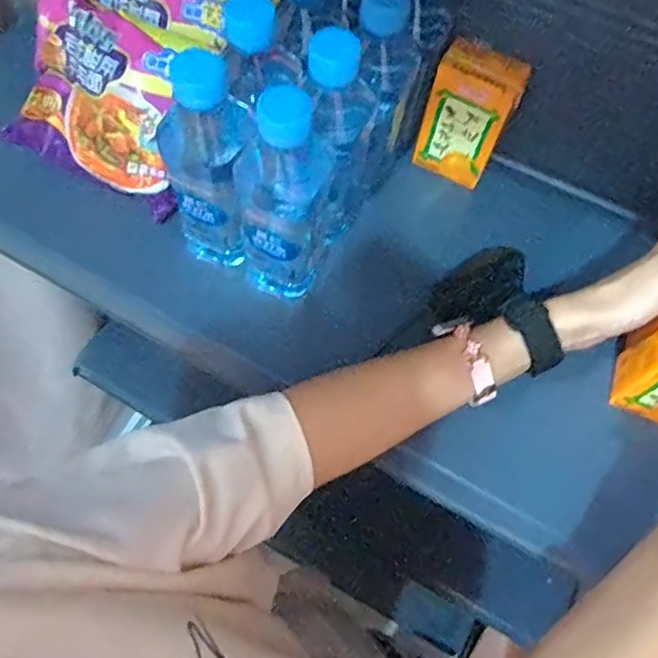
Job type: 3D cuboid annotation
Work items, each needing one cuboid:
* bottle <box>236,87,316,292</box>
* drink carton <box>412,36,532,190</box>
[{"bbox_3d":[-0.036,-0.085,0.395,0.052,0.176,0.052,-2,65,-4],"label":"bottle"},{"bbox_3d":[0.119,-0.183,0.476,0.067,0.113,0.039,22,66,7],"label":"drink carton"}]

